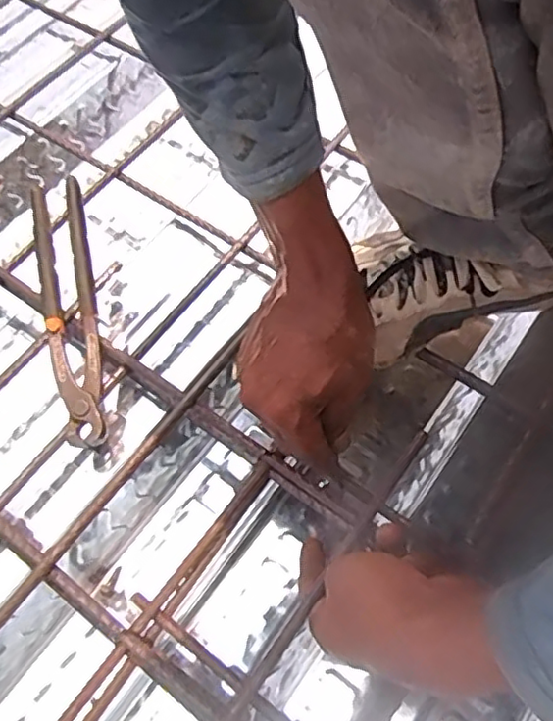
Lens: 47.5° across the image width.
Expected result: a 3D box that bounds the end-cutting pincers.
[{"bbox_3d":[-0.163,-0.041,0.496,0.039,0.018,0.217,-11,74,-3],"label":"end-cutting pincers"}]

